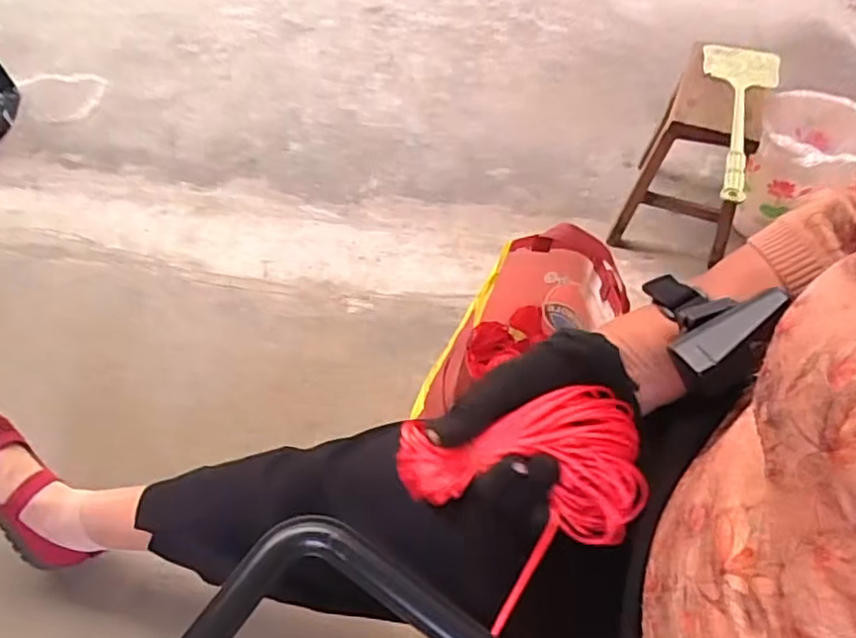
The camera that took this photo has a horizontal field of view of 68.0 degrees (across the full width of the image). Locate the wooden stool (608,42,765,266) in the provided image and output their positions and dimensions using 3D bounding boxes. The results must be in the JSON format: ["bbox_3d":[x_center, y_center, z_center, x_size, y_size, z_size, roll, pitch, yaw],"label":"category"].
[{"bbox_3d":[0.504,-0.285,1.225,0.202,0.322,0.268,21,52,17],"label":"wooden stool"}]

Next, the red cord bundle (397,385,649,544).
[{"bbox_3d":[0.054,0.081,0.359,0.136,0.056,0.062,3,49,2],"label":"red cord bundle"}]

